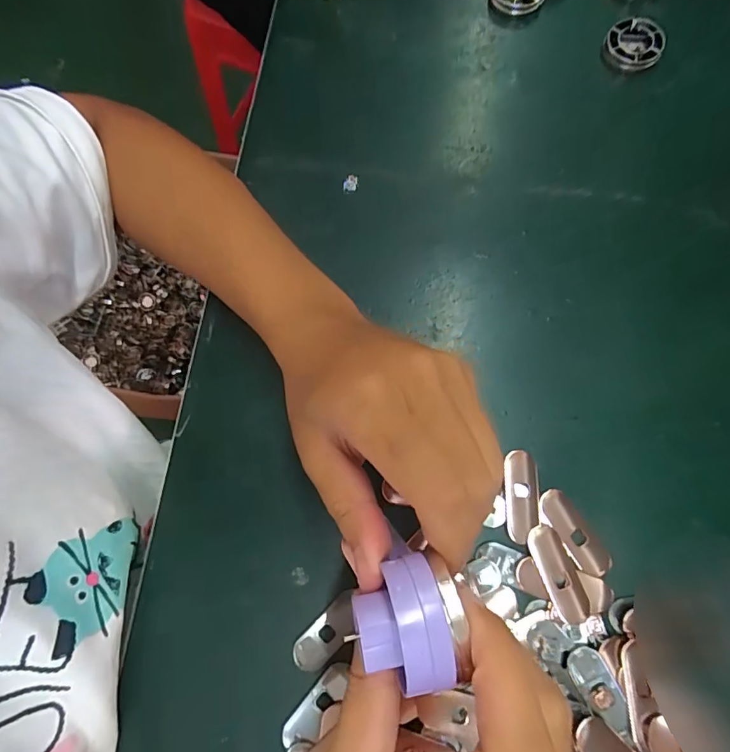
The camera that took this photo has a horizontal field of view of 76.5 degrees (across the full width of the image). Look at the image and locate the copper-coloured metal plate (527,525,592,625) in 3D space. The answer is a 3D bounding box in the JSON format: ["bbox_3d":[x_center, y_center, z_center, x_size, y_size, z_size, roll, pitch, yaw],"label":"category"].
[{"bbox_3d":[0.104,0.106,0.249,0.018,0.006,0.048,-19,77,-3],"label":"copper-coloured metal plate"}]

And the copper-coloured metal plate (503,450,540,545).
[{"bbox_3d":[0.088,0.067,0.260,0.020,0.004,0.049,-1,76,1],"label":"copper-coloured metal plate"}]

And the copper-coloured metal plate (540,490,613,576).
[{"bbox_3d":[0.115,0.087,0.256,0.019,0.004,0.049,-34,78,-7],"label":"copper-coloured metal plate"}]

